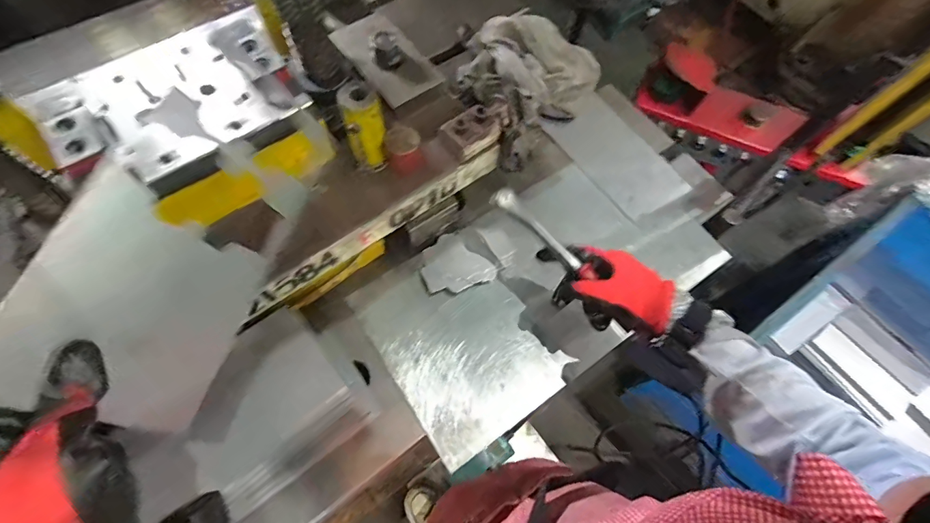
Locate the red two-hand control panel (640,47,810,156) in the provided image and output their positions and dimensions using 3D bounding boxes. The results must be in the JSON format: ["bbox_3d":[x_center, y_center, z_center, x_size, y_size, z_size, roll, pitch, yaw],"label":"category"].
[{"bbox_3d":[0.603,-0.382,1.020,0.347,0.136,0.113,21,67,7],"label":"red two-hand control panel"}]

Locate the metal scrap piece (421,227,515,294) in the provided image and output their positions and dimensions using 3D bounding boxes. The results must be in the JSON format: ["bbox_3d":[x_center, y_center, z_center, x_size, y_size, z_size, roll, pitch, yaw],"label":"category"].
[{"bbox_3d":[0.004,-0.006,0.587,0.127,0.014,0.076,-19,68,-10],"label":"metal scrap piece"}]

